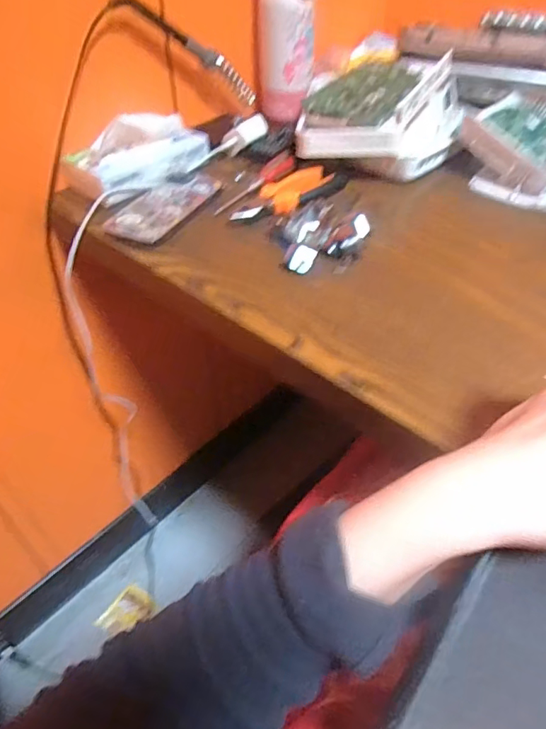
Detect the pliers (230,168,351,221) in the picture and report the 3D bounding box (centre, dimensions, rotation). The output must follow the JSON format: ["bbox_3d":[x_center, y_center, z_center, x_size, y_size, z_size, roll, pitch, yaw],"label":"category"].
[{"bbox_3d":[0.018,-0.192,0.581,0.056,0.011,0.157,33,54,30],"label":"pliers"}]

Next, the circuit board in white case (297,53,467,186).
[{"bbox_3d":[0.131,-0.302,0.630,0.176,0.079,0.189,14,46,15],"label":"circuit board in white case"}]

